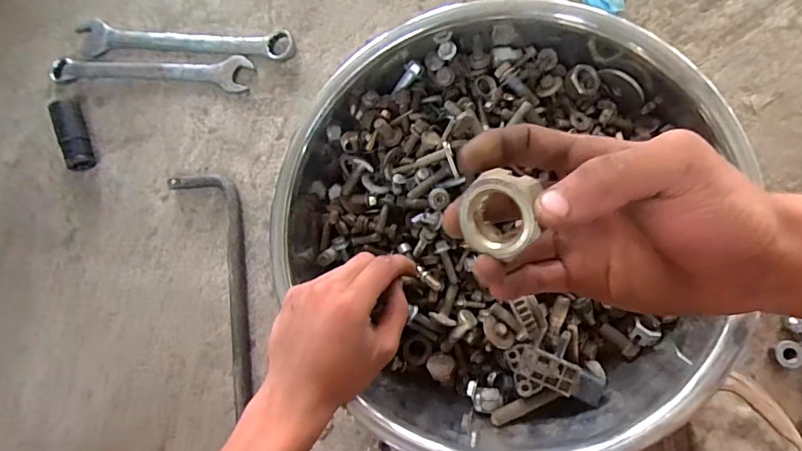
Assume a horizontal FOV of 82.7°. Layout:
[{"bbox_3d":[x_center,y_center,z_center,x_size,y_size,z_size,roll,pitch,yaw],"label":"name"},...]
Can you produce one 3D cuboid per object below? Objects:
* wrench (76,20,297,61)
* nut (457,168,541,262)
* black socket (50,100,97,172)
[{"bbox_3d":[-0.247,-0.208,0.521,0.254,0.010,0.042,6,85,8],"label":"wrench"},{"bbox_3d":[0.046,-0.006,0.204,0.033,0.018,0.037,-3,101,36],"label":"nut"},{"bbox_3d":[-0.369,-0.103,0.513,0.032,0.022,0.081,-15,82,5],"label":"black socket"}]

